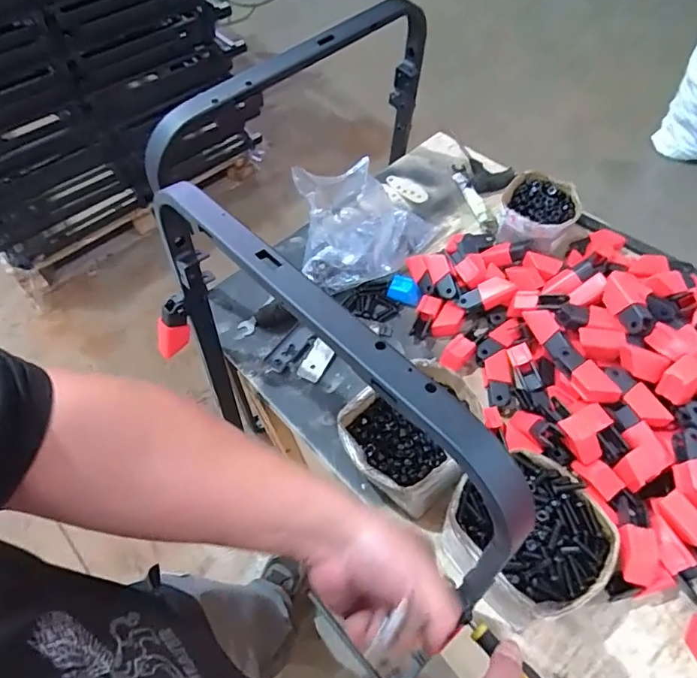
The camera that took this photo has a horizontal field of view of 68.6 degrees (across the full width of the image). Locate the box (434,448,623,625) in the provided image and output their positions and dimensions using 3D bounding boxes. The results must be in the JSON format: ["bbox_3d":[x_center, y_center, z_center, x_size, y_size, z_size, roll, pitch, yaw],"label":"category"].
[{"bbox_3d":[0.188,0.218,0.559,0.161,0.085,0.159,-23,57,-11],"label":"box"}]

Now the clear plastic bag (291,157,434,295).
[{"bbox_3d":[0.028,-0.193,0.828,0.206,0.083,0.199,-6,55,0],"label":"clear plastic bag"}]

